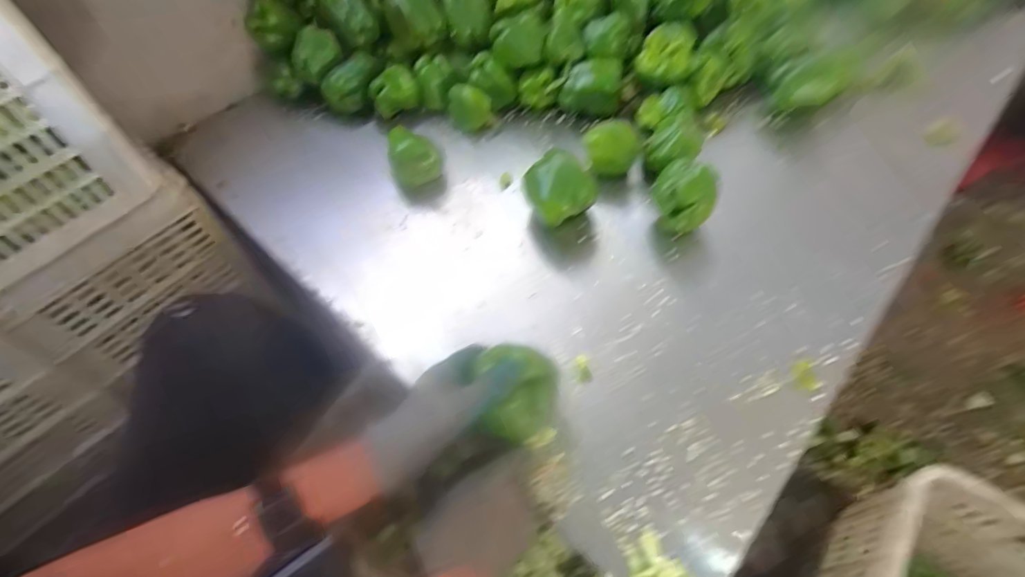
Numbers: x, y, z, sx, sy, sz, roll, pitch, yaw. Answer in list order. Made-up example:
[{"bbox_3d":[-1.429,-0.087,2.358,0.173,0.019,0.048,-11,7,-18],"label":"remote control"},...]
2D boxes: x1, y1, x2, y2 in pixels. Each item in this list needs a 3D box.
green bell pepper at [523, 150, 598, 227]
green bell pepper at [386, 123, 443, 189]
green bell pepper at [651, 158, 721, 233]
[{"bbox_3d":[0.069,-0.140,0.698,0.097,0.089,0.083,-14,55,-5],"label":"green bell pepper"},{"bbox_3d":[-0.162,-0.224,0.771,0.083,0.079,0.092,-18,56,-7],"label":"green bell pepper"},{"bbox_3d":[0.250,-0.138,0.683,0.087,0.079,0.089,20,59,18],"label":"green bell pepper"}]

